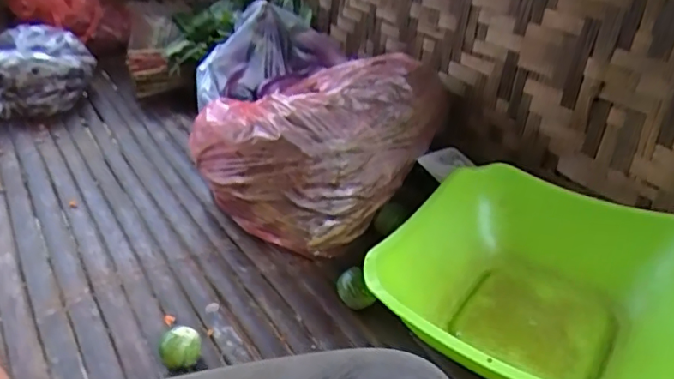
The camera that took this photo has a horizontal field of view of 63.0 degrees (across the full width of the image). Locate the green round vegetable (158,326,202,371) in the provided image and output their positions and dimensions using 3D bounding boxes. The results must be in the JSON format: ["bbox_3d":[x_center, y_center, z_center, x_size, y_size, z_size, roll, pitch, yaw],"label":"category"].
[{"bbox_3d":[-0.146,0.155,0.515,0.037,0.035,0.035,0,30,0],"label":"green round vegetable"}]

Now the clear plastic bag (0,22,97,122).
[{"bbox_3d":[-0.577,-0.221,1.030,0.231,0.122,0.170,-15,33,-24],"label":"clear plastic bag"}]

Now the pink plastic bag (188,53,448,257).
[{"bbox_3d":[-0.018,-0.066,0.735,0.248,0.188,0.287,20,36,31],"label":"pink plastic bag"}]

